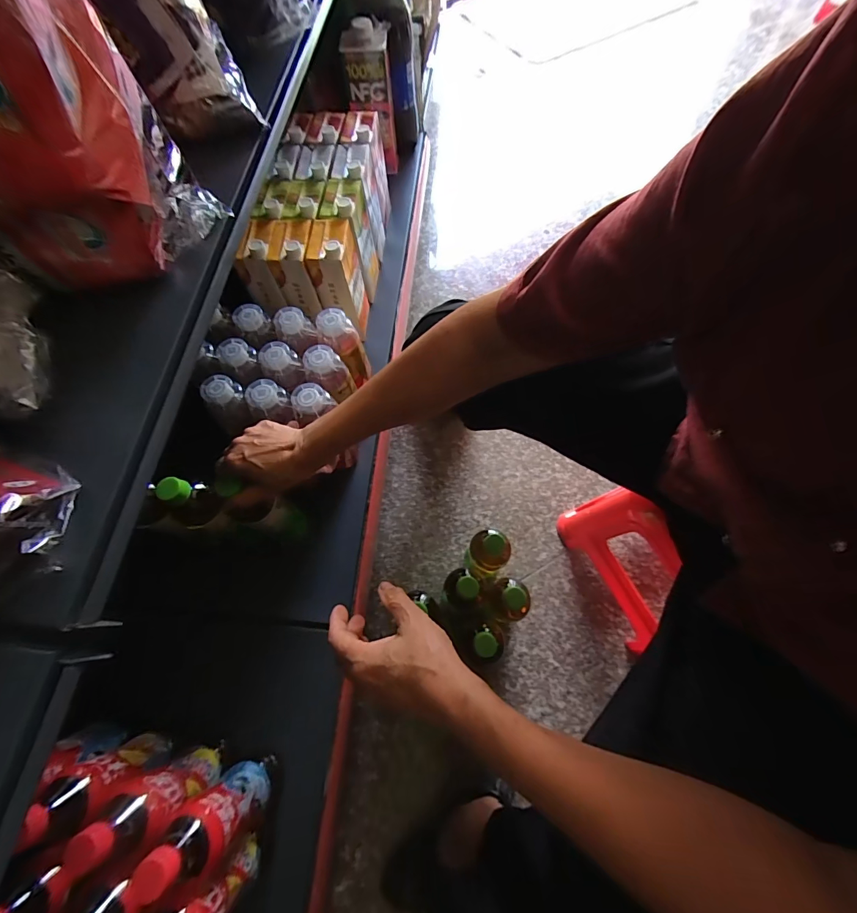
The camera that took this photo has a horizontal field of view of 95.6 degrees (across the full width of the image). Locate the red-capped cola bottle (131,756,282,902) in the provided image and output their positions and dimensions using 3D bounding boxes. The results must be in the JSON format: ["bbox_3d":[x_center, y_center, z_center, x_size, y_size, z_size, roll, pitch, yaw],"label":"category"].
[{"bbox_3d":[-0.221,0.385,0.421,0.065,0.202,0.053,41,74,16],"label":"red-capped cola bottle"}]

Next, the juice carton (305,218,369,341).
[{"bbox_3d":[-0.163,-0.329,0.719,0.068,0.186,0.104,4,68,3],"label":"juice carton"}]

